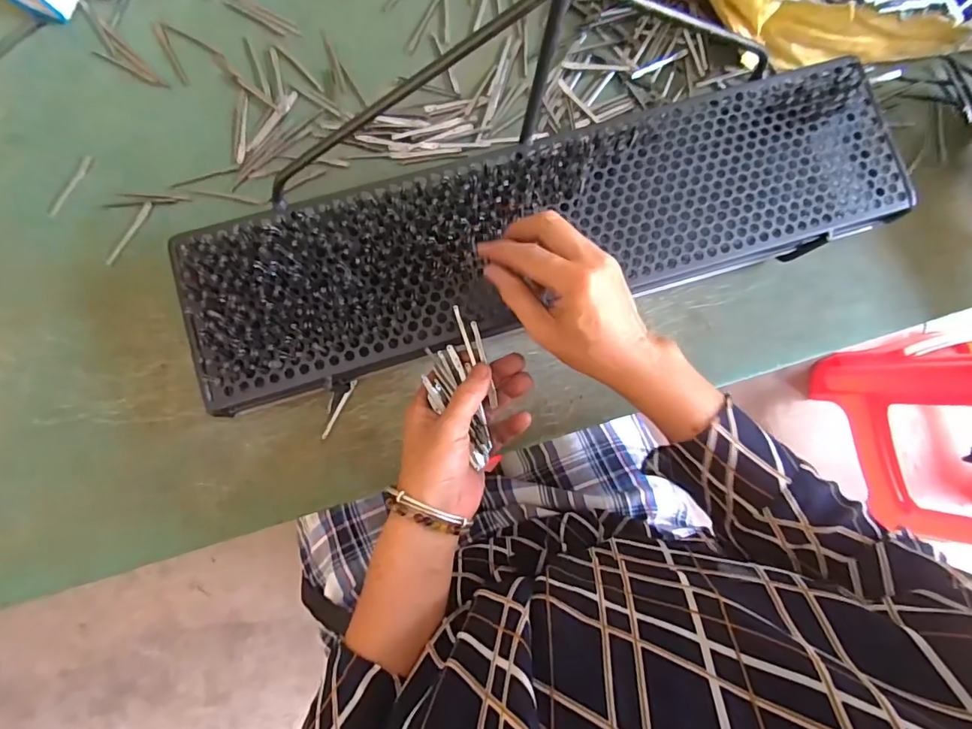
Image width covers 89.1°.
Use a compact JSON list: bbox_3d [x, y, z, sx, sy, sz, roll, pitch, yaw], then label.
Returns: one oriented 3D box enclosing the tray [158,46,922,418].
[{"bbox_3d":[0.058,-0.116,0.402,0.590,0.027,0.148,-17,84,-5],"label":"tray"}]

